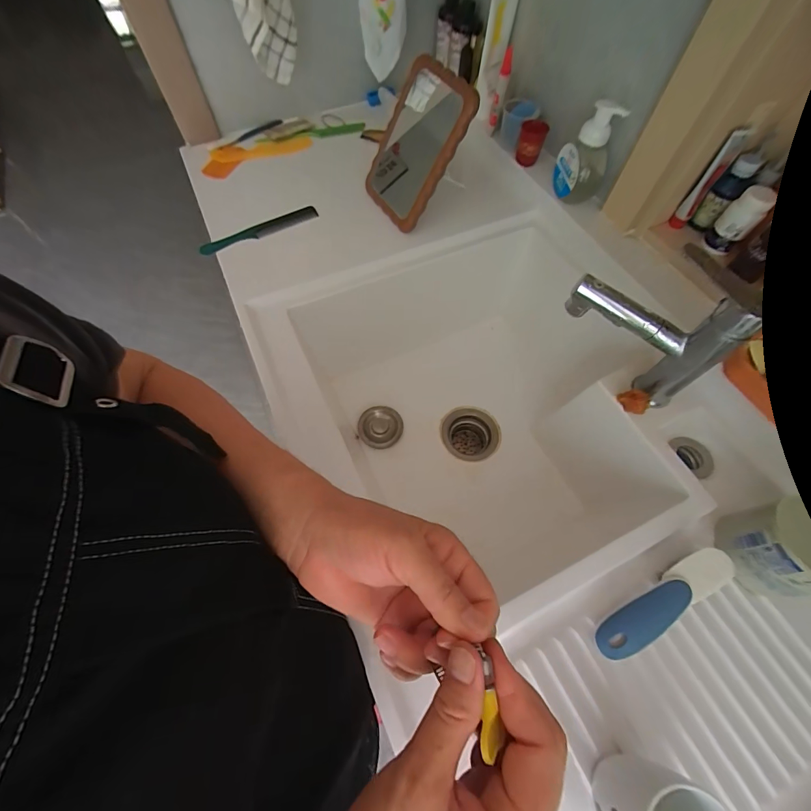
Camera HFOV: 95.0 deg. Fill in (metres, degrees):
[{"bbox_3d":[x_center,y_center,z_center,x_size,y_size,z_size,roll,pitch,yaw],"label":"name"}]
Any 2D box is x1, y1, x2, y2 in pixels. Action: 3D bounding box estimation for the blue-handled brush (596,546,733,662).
[{"bbox_3d":[0.274,0.208,0.394,0.164,0.026,0.039,-29,67,-13],"label":"blue-handled brush"}]

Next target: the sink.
[{"bbox_3d":[0.110,0.030,0.646,0.514,0.283,0.547,-22,66,-11],"label":"sink"}]

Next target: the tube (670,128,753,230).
[{"bbox_3d":[0.426,-0.315,0.525,0.022,0.126,0.032,37,69,16],"label":"tube"}]

